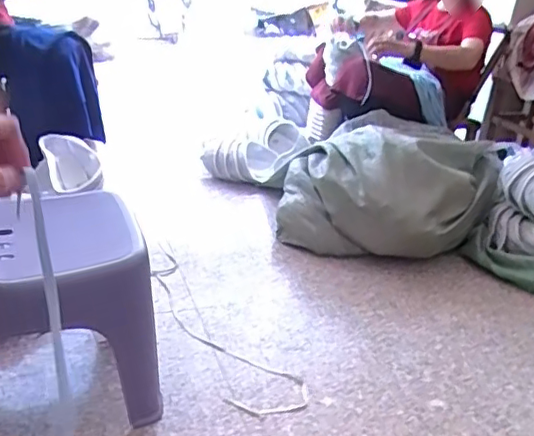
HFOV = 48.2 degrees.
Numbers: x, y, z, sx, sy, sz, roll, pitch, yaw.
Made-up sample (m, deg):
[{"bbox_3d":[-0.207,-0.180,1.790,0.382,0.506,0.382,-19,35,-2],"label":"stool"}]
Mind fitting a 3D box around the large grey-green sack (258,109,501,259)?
[{"bbox_3d":[0.382,-0.085,1.846,0.699,0.326,0.398,8,25,3],"label":"large grey-green sack"}]

